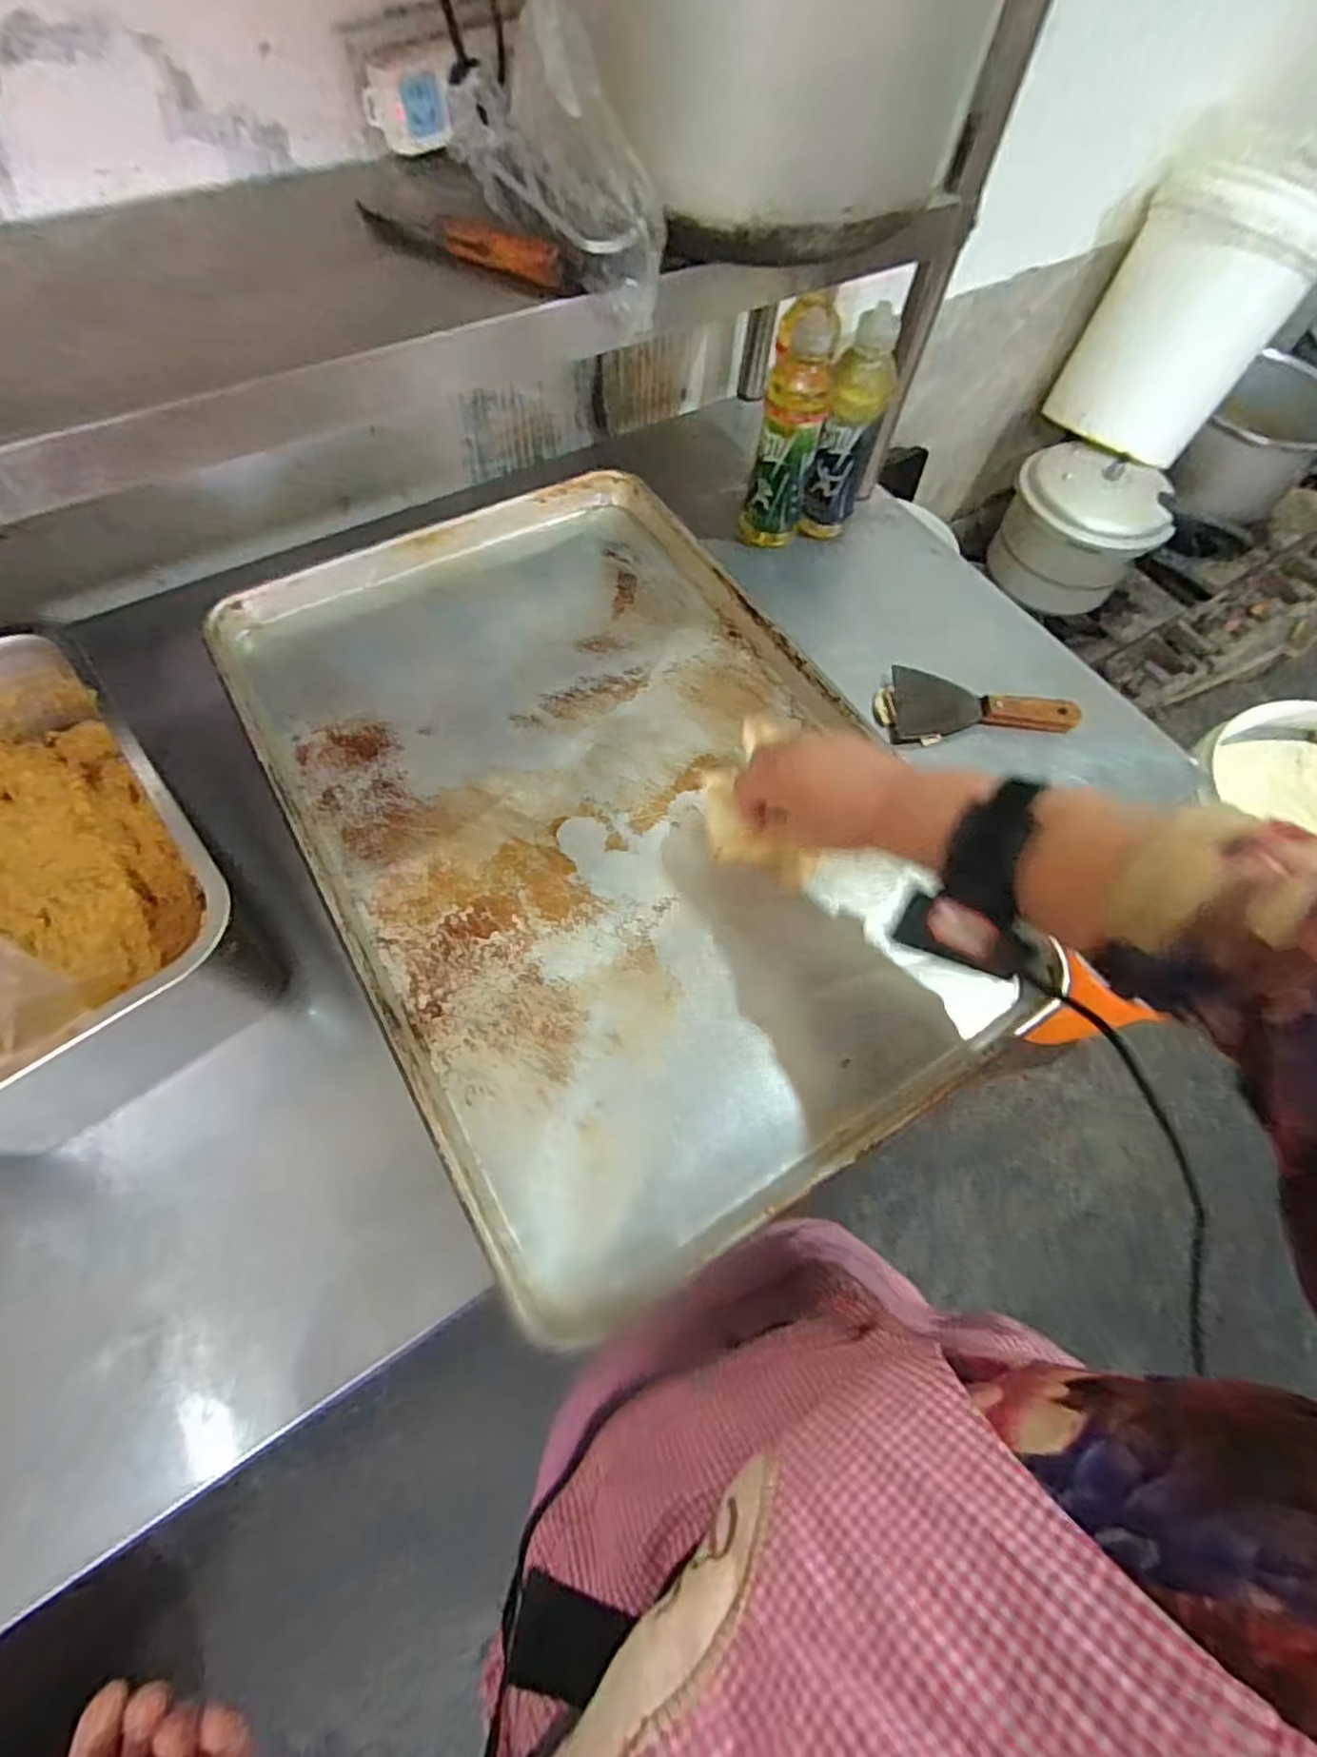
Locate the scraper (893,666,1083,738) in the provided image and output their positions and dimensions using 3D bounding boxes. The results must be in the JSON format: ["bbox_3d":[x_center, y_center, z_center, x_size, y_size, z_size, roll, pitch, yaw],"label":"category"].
[{"bbox_3d":[0.345,-0.176,0.722,0.199,0.025,0.083,7,61,0],"label":"scraper"}]

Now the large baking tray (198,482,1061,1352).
[{"bbox_3d":[-0.049,-0.067,0.521,0.401,0.041,0.613,-27,67,-17],"label":"large baking tray"}]

